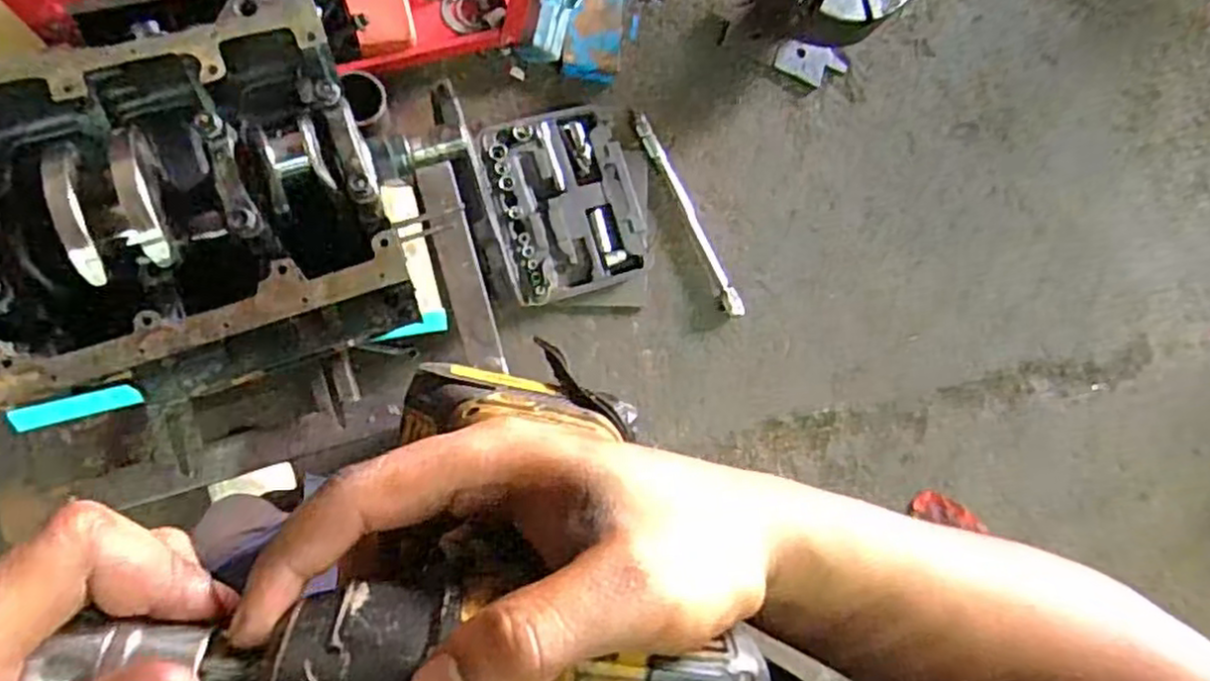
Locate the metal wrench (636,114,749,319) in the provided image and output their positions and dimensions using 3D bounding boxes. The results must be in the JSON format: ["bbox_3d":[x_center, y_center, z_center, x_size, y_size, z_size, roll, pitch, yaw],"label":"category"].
[{"bbox_3d":[0.164,-0.240,1.400,0.042,0.033,0.419,-27,91,-14],"label":"metal wrench"}]

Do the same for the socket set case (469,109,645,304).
[{"bbox_3d":[-0.059,-0.248,1.308,0.282,0.043,0.328,-17,88,-13],"label":"socket set case"}]

